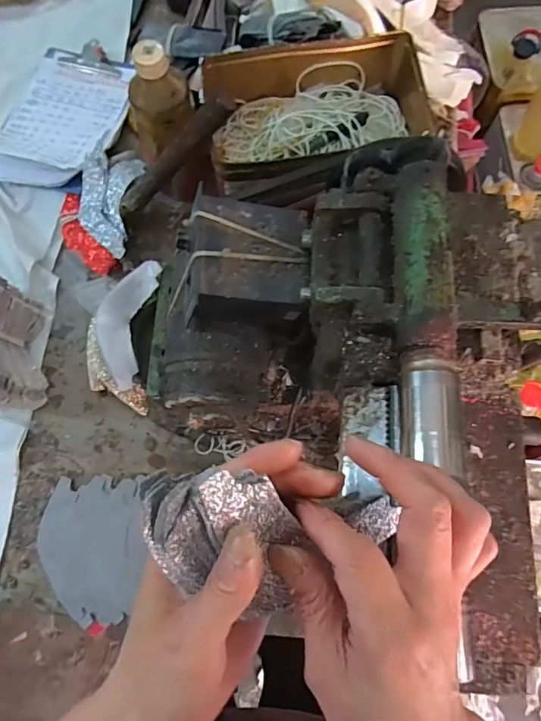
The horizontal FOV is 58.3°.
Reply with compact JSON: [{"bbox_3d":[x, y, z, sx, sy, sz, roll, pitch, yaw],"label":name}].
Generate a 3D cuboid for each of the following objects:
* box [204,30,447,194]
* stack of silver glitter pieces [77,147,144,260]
[{"bbox_3d":[0.055,-0.277,0.529,0.254,0.070,0.141,-14,76,-4],"label":"box"},{"bbox_3d":[-0.196,-0.189,0.578,0.064,0.032,0.130,6,75,1],"label":"stack of silver glitter pieces"}]

